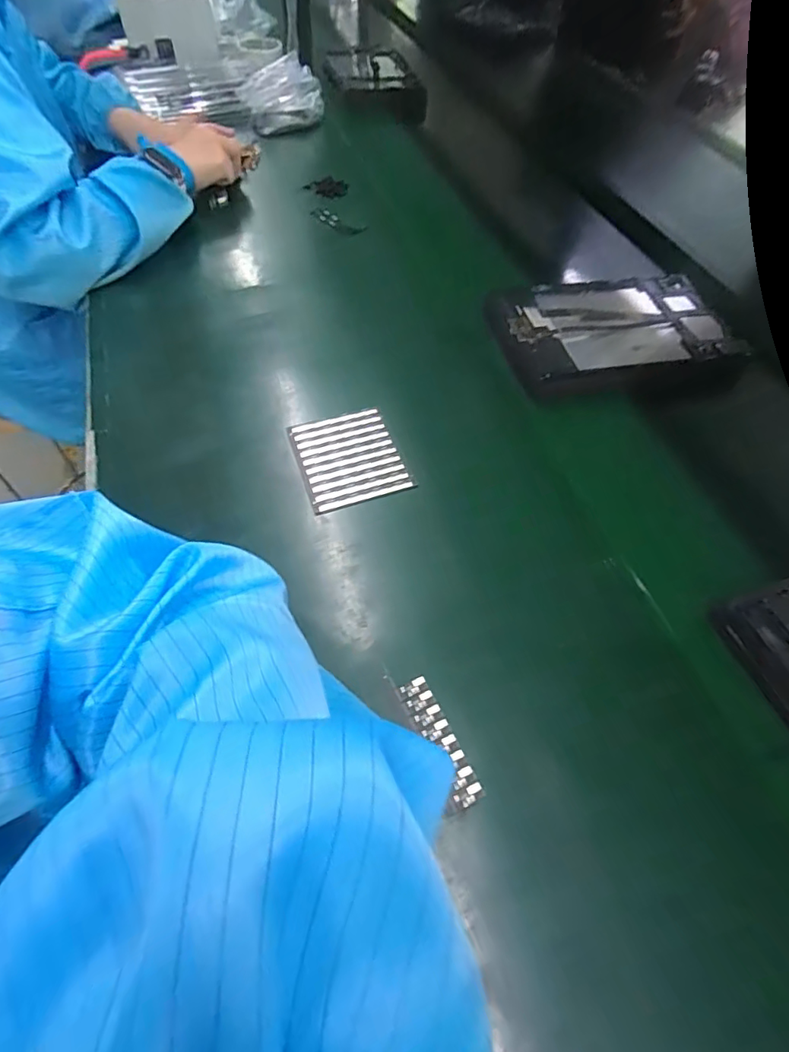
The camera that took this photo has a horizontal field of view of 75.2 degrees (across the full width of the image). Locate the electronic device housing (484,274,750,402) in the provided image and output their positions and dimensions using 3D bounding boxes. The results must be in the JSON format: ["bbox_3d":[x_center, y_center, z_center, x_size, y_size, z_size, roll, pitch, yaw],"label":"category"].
[{"bbox_3d":[0.230,-0.207,0.543,0.251,0.017,0.172,-5,57,-6],"label":"electronic device housing"}]

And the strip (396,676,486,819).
[{"bbox_3d":[0.027,0.134,0.320,0.023,0.005,0.079,-19,61,-16],"label":"strip"}]

